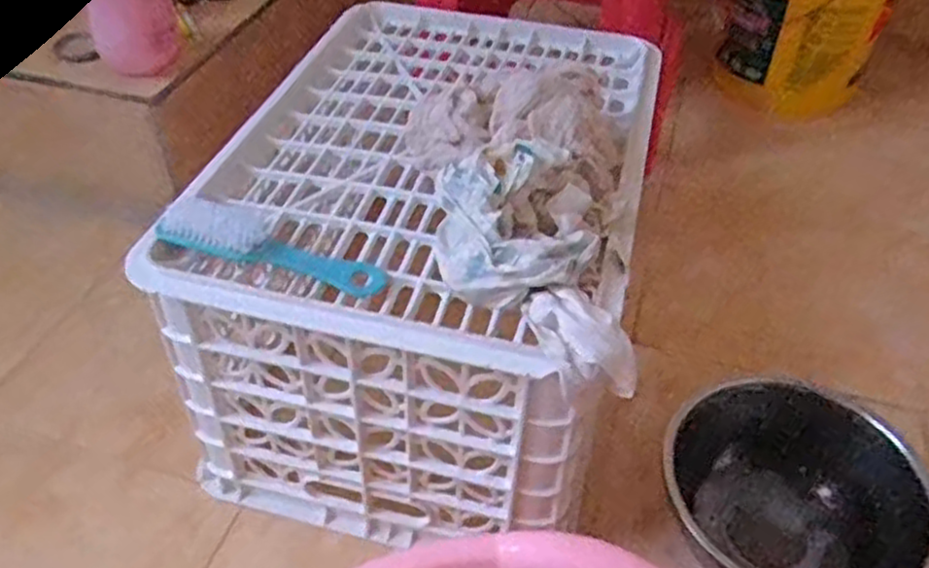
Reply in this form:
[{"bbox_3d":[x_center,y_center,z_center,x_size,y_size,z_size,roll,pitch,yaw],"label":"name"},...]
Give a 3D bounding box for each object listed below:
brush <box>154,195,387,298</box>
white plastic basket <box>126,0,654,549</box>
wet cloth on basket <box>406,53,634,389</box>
[{"bbox_3d":[-0.130,-0.030,0.519,0.160,0.024,0.045,12,46,10],"label":"brush"},{"bbox_3d":[-0.018,-0.052,0.714,0.332,0.277,0.485,10,45,8],"label":"white plastic basket"},{"bbox_3d":[0.035,-0.070,0.531,0.167,0.067,0.283,5,45,3],"label":"wet cloth on basket"}]

